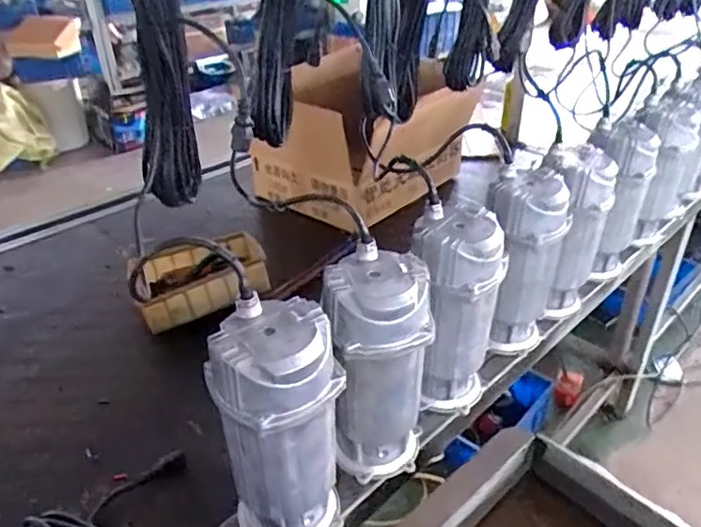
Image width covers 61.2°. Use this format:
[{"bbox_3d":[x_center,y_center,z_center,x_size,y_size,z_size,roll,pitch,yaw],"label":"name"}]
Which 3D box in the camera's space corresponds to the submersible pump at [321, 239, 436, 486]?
[{"bbox_3d":[0.033,0.135,0.753,0.127,0.287,0.113,4,33,7],"label":"submersible pump"}]

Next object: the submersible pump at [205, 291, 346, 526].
[{"bbox_3d":[-0.079,0.192,0.669,0.137,0.288,0.117,-7,33,-10],"label":"submersible pump"}]

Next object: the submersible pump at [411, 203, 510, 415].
[{"bbox_3d":[0.147,0.072,0.853,0.122,0.289,0.114,4,33,7],"label":"submersible pump"}]

